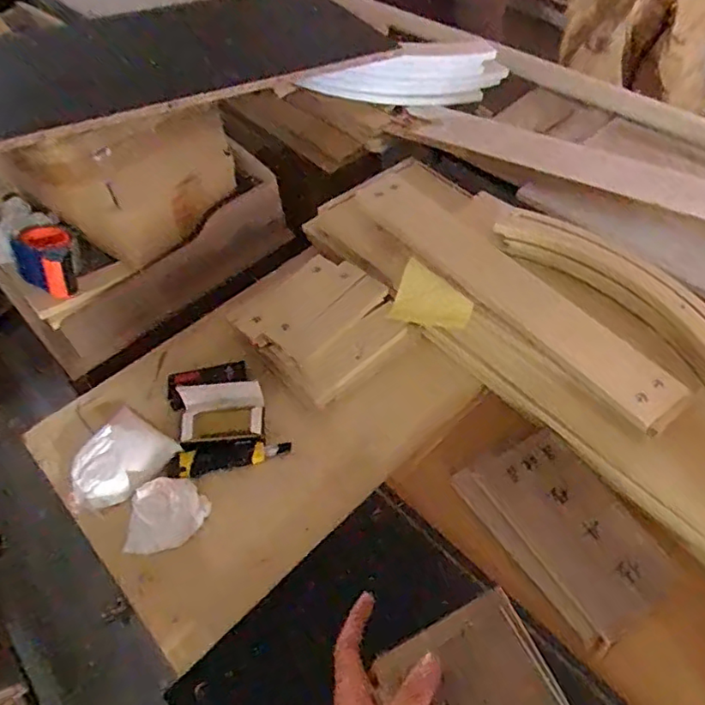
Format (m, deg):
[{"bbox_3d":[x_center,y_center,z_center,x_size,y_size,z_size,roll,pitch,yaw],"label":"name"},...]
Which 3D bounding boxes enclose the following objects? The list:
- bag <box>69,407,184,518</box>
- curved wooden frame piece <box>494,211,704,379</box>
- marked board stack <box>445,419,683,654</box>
[{"bbox_3d":[-0.339,0.152,0.828,0.125,0.052,0.154,23,58,21],"label":"bag"},{"bbox_3d":[0.411,-0.041,0.768,0.175,0.048,0.509,-24,54,-14],"label":"curved wooden frame piece"},{"bbox_3d":[0.274,0.225,0.766,0.151,0.019,0.259,-40,61,-1],"label":"marked board stack"}]

